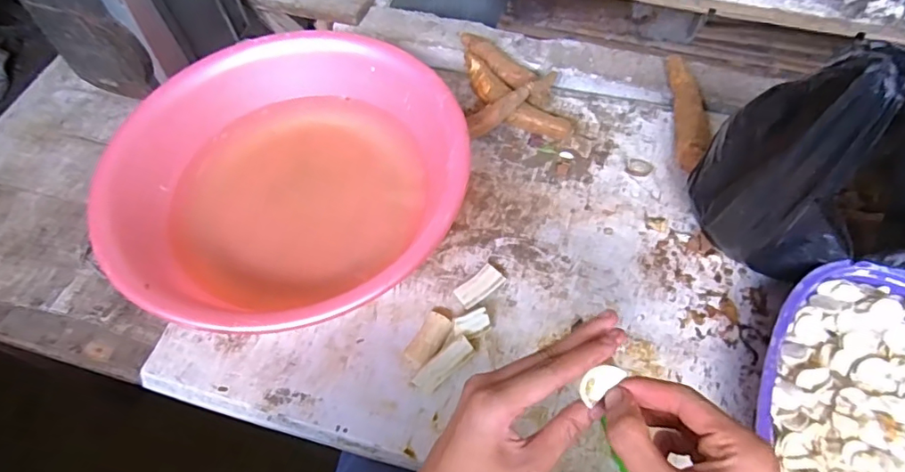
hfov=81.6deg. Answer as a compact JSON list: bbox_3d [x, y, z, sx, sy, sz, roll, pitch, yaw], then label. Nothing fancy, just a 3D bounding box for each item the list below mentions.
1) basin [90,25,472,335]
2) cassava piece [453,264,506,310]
[{"bbox_3d":[-0.189,-0.059,0.639,0.401,0.123,0.395,-2,57,3],"label":"basin"},{"bbox_3d":[0.031,0.059,0.615,0.061,0.012,0.031,-39,63,-20],"label":"cassava piece"}]

